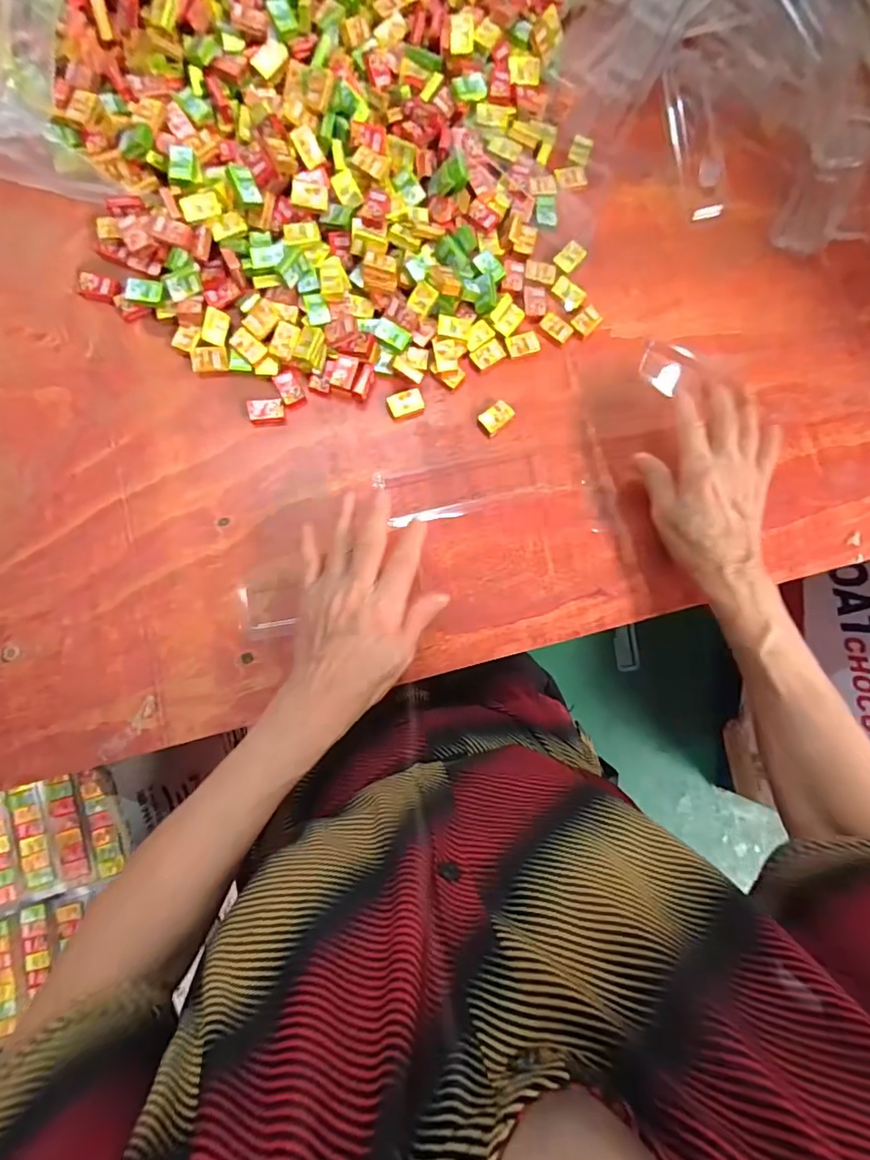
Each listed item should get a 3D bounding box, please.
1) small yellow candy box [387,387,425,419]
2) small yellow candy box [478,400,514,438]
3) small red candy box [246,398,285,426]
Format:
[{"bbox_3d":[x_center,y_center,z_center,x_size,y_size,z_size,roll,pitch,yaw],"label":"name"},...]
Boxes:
[{"bbox_3d":[-0.023,-0.136,0.410,0.028,0.009,0.018,-27,87,-7],"label":"small yellow candy box"},{"bbox_3d":[0.048,-0.127,0.417,0.026,0.009,0.017,-43,89,-8],"label":"small yellow candy box"},{"bbox_3d":[-0.127,-0.127,0.400,0.026,0.008,0.018,-5,84,-6],"label":"small red candy box"}]

